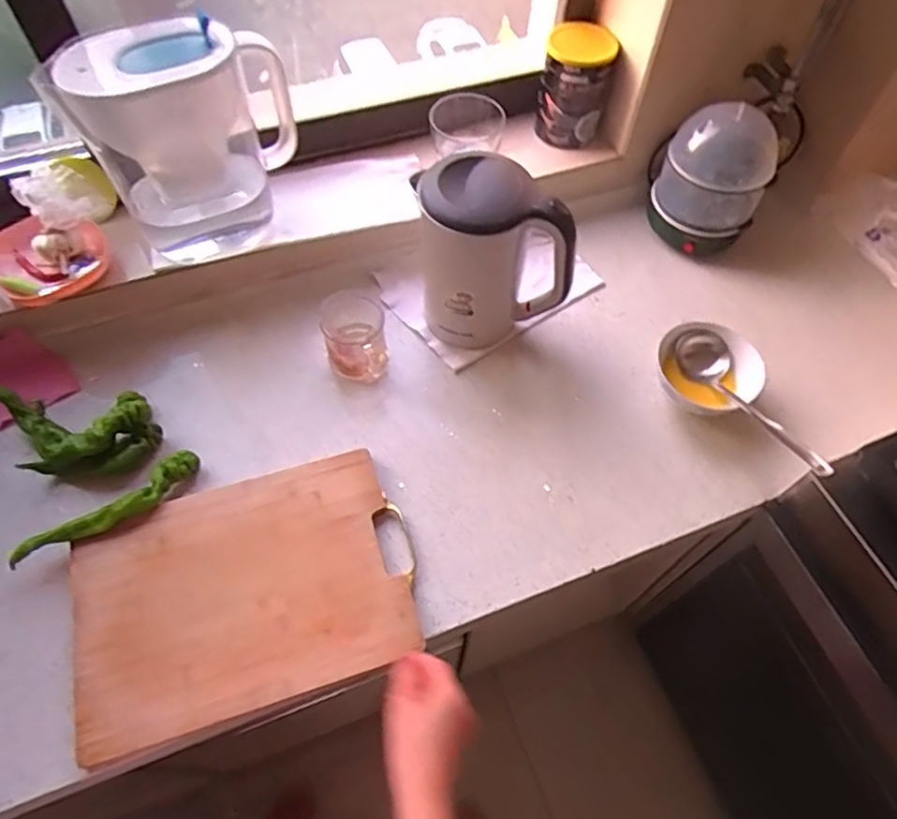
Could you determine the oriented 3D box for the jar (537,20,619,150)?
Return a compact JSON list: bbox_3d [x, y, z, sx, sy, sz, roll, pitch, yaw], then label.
[{"bbox_3d":[0.191,-0.489,0.955,0.107,0.140,0.112,1,60,-1],"label":"jar"}]

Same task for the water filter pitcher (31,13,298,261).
[{"bbox_3d":[-0.315,-0.336,0.784,0.245,0.242,0.141,-12,61,-8],"label":"water filter pitcher"}]

